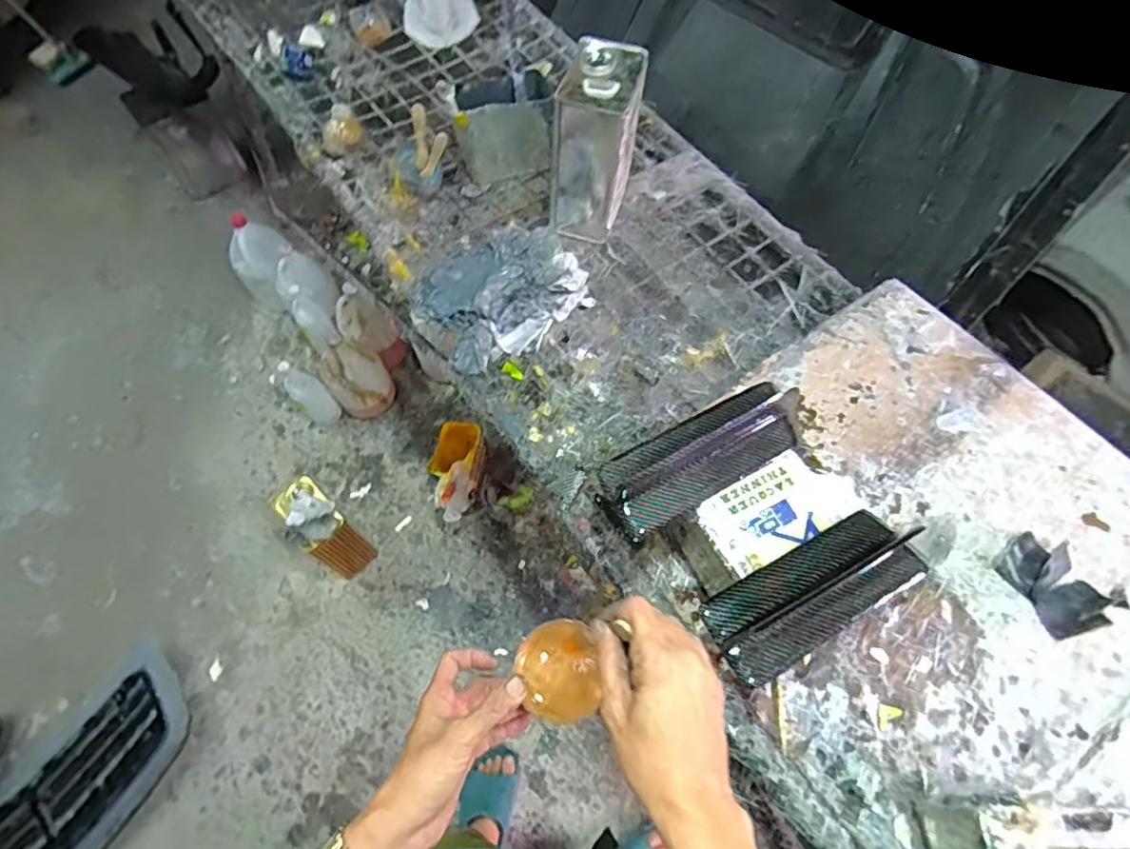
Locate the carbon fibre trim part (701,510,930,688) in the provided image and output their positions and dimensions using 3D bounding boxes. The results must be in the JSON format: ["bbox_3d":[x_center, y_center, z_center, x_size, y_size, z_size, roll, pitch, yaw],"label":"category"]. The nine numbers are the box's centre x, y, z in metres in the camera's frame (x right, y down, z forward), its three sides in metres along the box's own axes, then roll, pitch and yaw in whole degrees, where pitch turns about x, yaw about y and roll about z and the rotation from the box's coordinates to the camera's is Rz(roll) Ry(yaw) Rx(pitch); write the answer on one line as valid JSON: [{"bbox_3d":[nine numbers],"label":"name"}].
[{"bbox_3d":[0.266,0.171,0.612,0.243,0.056,0.094,-27,65,-12],"label":"carbon fibre trim part"}]

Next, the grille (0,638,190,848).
[{"bbox_3d":[-1.080,0.809,1.261,0.287,0.069,0.611,27,66,15],"label":"grille"}]

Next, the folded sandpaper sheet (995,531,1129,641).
[{"bbox_3d":[0.611,0.187,0.714,0.113,0.035,0.124,-23,64,-11],"label":"folded sandpaper sheet"}]

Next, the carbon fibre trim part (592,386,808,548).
[{"bbox_3d":[0.164,0.033,0.690,0.274,0.044,0.089,-29,65,-14],"label":"carbon fibre trim part"}]

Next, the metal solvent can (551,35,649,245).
[{"bbox_3d":[0.048,-0.439,0.935,0.120,0.248,0.148,11,63,7],"label":"metal solvent can"}]

